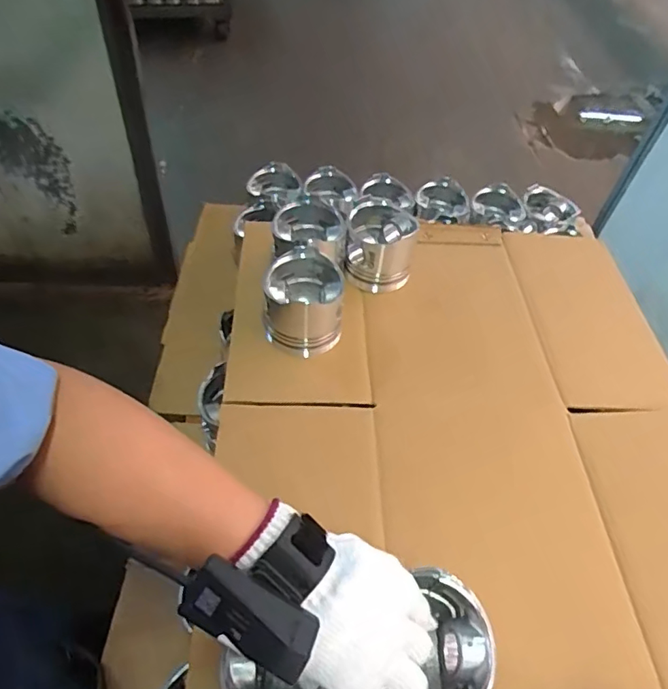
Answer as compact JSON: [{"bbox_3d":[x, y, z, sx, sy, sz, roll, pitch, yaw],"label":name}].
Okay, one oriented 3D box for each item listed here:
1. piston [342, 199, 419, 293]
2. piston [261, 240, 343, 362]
[{"bbox_3d":[0.059,-0.130,0.686,0.085,0.078,0.103,10,51,2],"label":"piston"},{"bbox_3d":[-0.038,-0.042,0.612,0.090,0.098,0.095,2,51,-5],"label":"piston"}]

